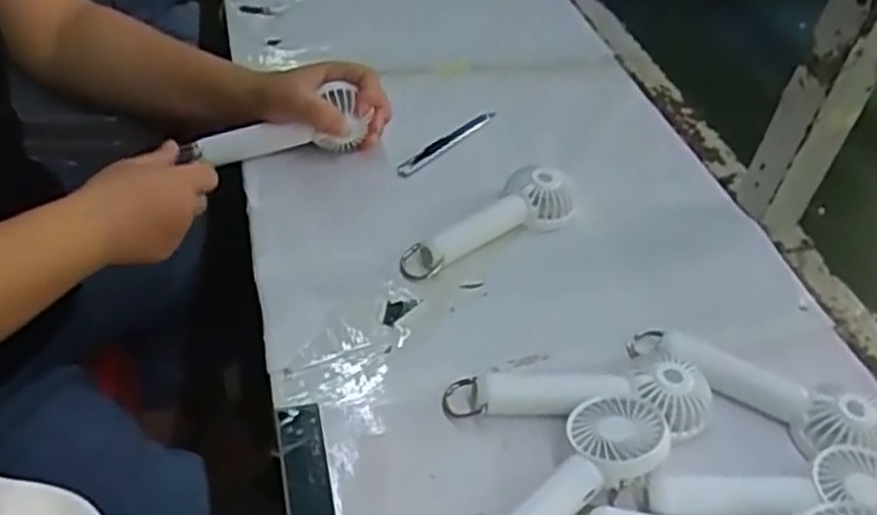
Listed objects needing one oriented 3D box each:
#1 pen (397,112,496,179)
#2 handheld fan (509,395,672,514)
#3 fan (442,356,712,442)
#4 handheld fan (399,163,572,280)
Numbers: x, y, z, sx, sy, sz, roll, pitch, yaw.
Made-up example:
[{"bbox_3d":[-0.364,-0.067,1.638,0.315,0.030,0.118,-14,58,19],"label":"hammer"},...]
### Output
[{"bbox_3d":[0.011,-0.106,0.709,0.013,0.007,0.137,35,51,20],"label":"pen"},{"bbox_3d":[0.067,0.133,0.430,0.056,0.038,0.170,33,49,26],"label":"handheld fan"},{"bbox_3d":[0.088,0.087,0.490,0.162,0.029,0.049,3,47,-8],"label":"fan"},{"bbox_3d":[0.036,-0.031,0.610,0.151,0.033,0.050,-20,54,-26],"label":"handheld fan"}]

